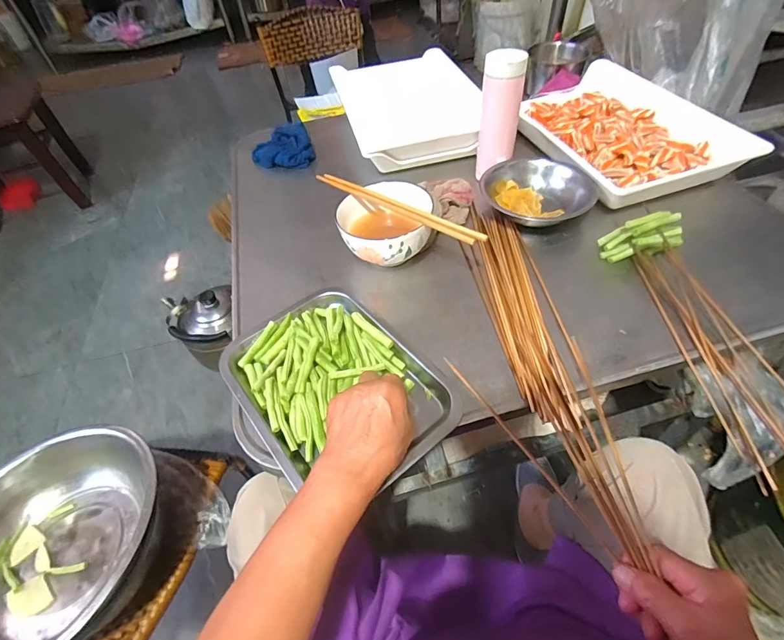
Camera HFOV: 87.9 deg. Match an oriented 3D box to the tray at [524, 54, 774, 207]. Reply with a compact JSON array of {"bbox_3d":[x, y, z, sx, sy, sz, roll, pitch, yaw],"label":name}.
[{"bbox_3d":[0.385,-0.338,0.711,0.267,0.053,0.381,-15,49,-7],"label":"tray"}]

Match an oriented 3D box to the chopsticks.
[{"bbox_3d":[0.001,-0.152,0.537,0.277,0.012,0.013,31,59,29],"label":"chopsticks"}]

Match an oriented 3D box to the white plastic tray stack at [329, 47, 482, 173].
[{"bbox_3d":[0.032,-0.423,0.810,0.250,0.071,0.393,-14,49,-5],"label":"white plastic tray stack"}]

